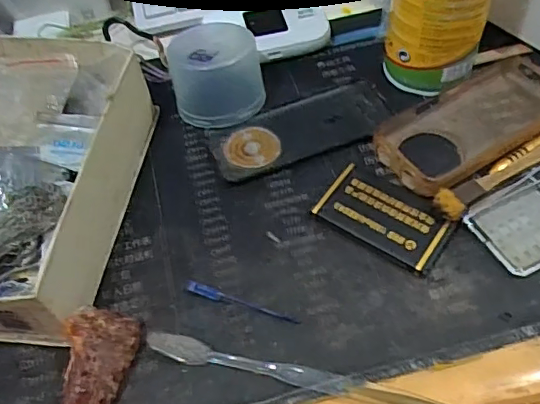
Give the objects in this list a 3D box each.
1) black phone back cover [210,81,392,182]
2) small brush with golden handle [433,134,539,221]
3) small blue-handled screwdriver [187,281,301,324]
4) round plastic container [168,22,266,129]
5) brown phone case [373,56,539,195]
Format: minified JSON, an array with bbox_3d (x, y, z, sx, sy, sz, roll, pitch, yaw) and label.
[{"bbox_3d":[0.023,-0.051,0.393,0.125,0.006,0.053,-19,56,-8],"label":"black phone back cover"},{"bbox_3d":[0.158,-0.027,0.352,0.137,0.018,0.019,-31,58,-16],"label":"small brush with golden handle"},{"bbox_3d":[-0.016,0.057,0.317,0.067,0.006,0.007,13,57,13],"label":"small blue-handled screwdriver"},{"bbox_3d":[-0.037,-0.088,0.388,0.062,0.051,0.058,-2,55,3],"label":"round plastic container"},{"bbox_3d":[0.137,-0.056,0.376,0.139,0.014,0.067,-33,59,-17],"label":"brown phone case"}]

